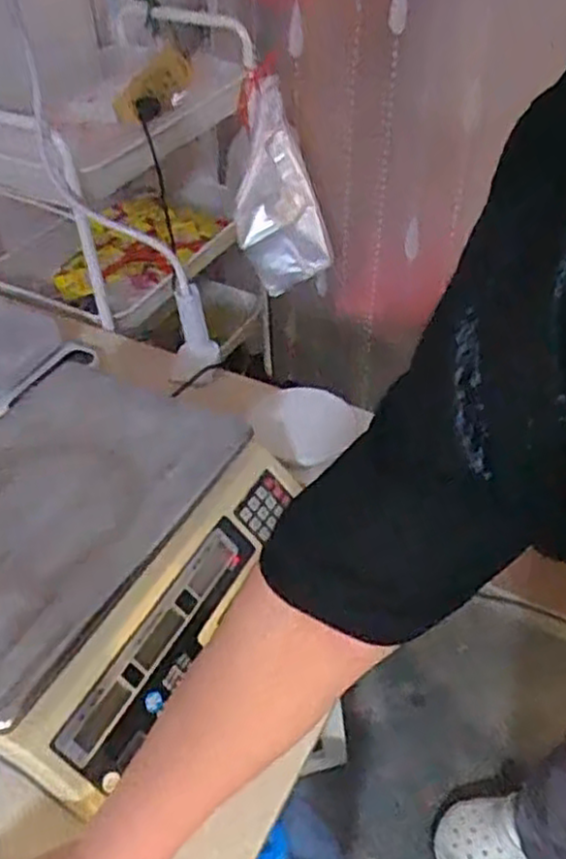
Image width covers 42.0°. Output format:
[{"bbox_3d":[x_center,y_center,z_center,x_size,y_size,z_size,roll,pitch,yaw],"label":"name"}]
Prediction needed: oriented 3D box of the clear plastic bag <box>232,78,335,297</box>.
[{"bbox_3d":[-0.012,-0.406,1.254,0.159,0.342,0.107,-13,23,-8],"label":"clear plastic bag"}]

